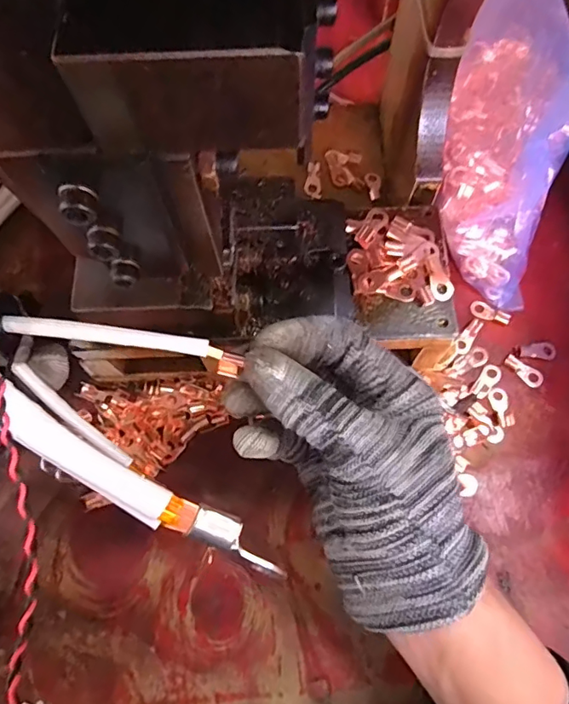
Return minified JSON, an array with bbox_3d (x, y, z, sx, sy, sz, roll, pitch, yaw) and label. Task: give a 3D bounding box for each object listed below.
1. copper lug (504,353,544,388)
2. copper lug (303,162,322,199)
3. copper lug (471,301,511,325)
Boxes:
[{"bbox_3d":[0.151,0.012,0.317,0.025,0.004,0.012,31,75,11],"label":"copper lug"},{"bbox_3d":[0.020,-0.120,0.352,0.012,0.005,0.026,0,71,1],"label":"copper lug"},{"bbox_3d":[0.136,-0.026,0.332,0.026,0.005,0.013,25,74,9],"label":"copper lug"}]

